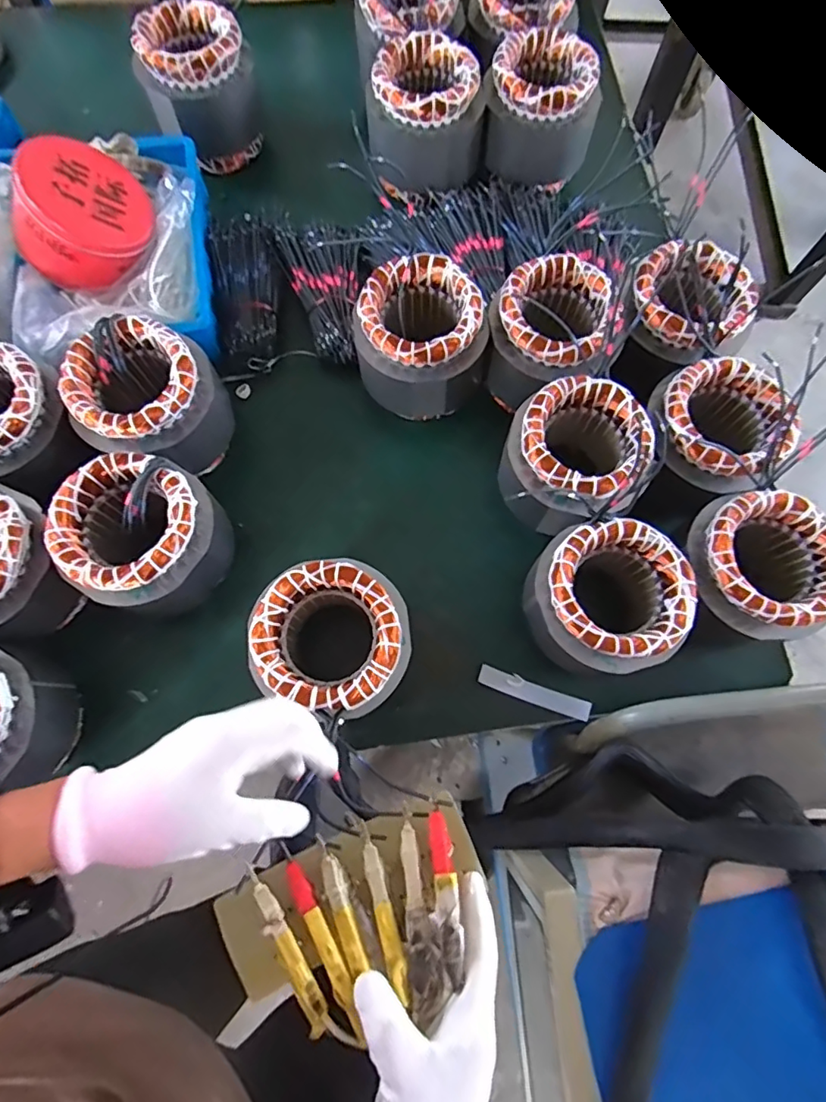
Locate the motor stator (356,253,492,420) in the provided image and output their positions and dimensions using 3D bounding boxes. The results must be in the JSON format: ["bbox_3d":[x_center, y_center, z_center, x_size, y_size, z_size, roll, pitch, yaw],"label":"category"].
[{"bbox_3d":[0.012,-0.241,0.613,0.136,0.111,0.127,0,74,-1],"label":"motor stator"}]

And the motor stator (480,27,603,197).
[{"bbox_3d":[0.169,-0.586,0.712,0.142,0.119,0.142,11,74,3],"label":"motor stator"}]

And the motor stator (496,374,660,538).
[{"bbox_3d":[0.168,-0.096,0.571,0.129,0.110,0.130,0,74,-1],"label":"motor stator"}]

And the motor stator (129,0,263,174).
[{"bbox_3d":[-0.286,-0.627,0.724,0.141,0.128,0.141,-17,75,-6],"label":"motor stator"}]

